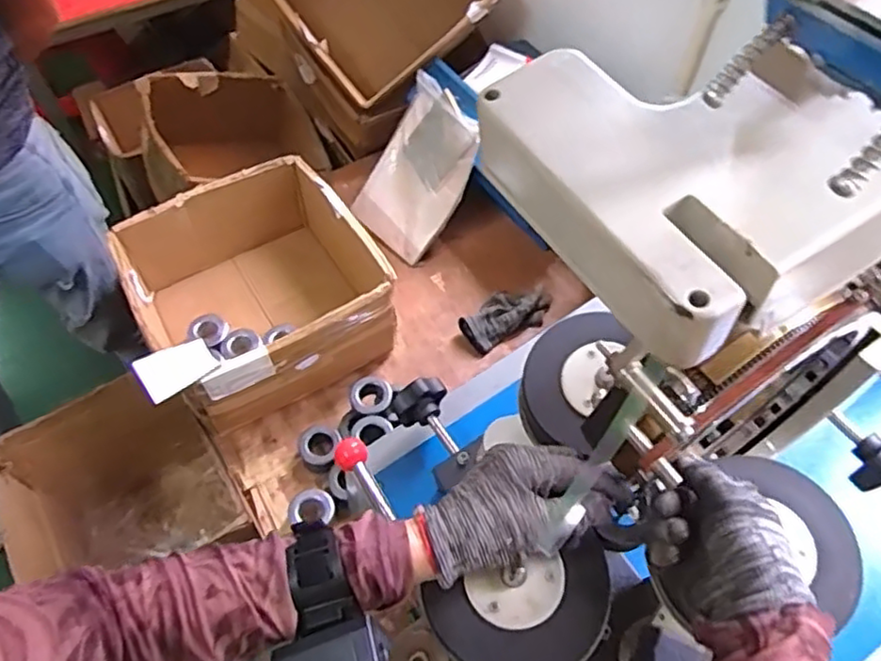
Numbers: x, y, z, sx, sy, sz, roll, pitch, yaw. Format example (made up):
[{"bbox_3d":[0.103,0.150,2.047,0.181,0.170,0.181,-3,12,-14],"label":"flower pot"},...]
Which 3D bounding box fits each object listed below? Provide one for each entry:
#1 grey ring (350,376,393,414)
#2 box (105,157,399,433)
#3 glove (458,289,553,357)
[{"bbox_3d":[-0.100,0.093,0.947,0.060,0.016,0.057,0,56,-1],"label":"grey ring"},{"bbox_3d":[-0.276,-0.053,1.014,0.331,0.189,0.321,-28,61,-18],"label":"box"},{"bbox_3d":[0.106,-0.026,1.073,0.150,0.033,0.083,-25,59,2],"label":"glove"}]

